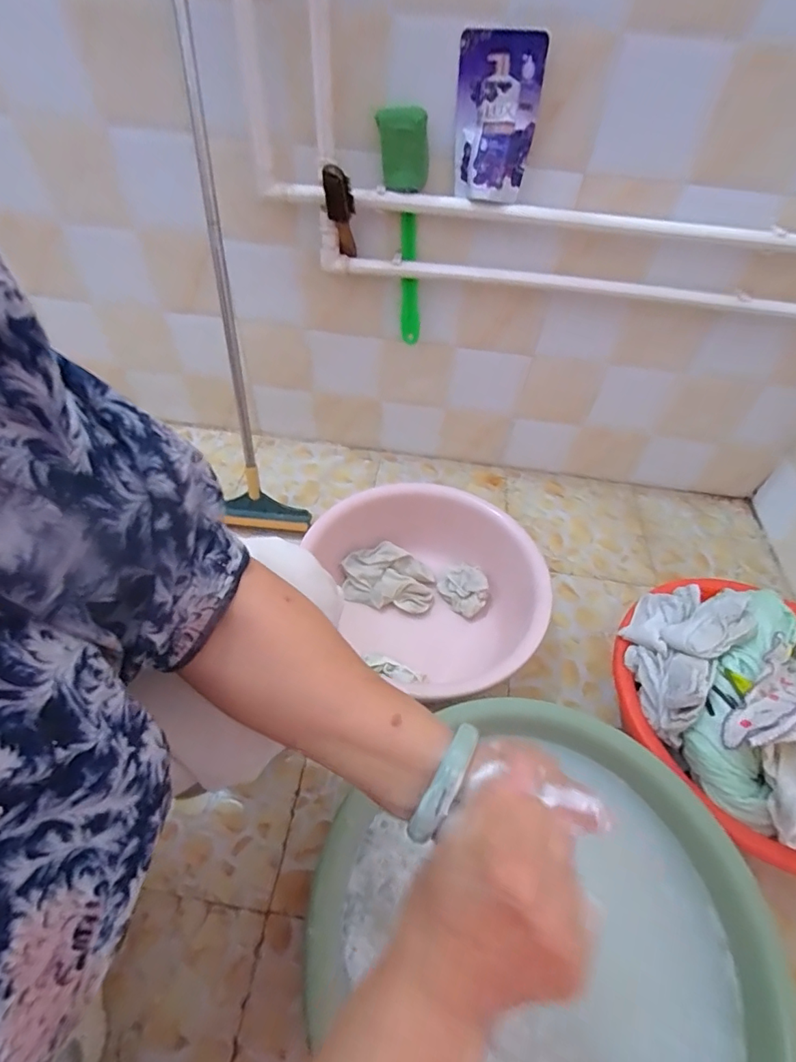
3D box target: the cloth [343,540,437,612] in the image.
[{"bbox_3d":[-0.016,0.090,0.931,0.173,0.028,0.118,15,69,-2],"label":"cloth"}]

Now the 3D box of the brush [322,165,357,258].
[{"bbox_3d":[-0.091,-0.507,0.783,0.045,0.150,0.022,2,72,3],"label":"brush"}]

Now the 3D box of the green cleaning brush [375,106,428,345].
[{"bbox_3d":[0.010,-0.485,0.826,0.075,0.344,0.056,1,44,3],"label":"green cleaning brush"}]

